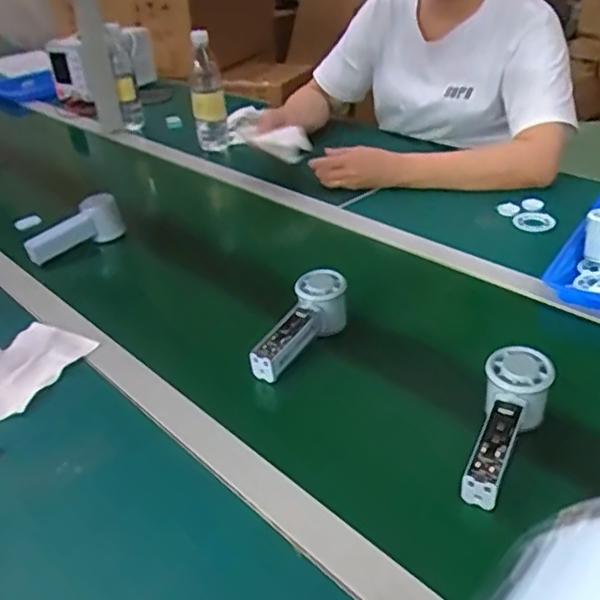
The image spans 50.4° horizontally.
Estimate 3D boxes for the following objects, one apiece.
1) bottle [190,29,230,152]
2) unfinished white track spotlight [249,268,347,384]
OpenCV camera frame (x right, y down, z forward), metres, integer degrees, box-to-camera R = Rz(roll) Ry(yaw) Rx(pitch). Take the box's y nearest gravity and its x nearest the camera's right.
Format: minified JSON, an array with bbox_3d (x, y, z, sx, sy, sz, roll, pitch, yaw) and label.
[{"bbox_3d":[-0.192,-0.430,1.329,0.066,0.228,0.078,-7,32,-5],"label":"bottle"},{"bbox_3d":[0.002,0.028,0.707,0.050,0.056,0.154,12,36,24],"label":"unfinished white track spotlight"}]

